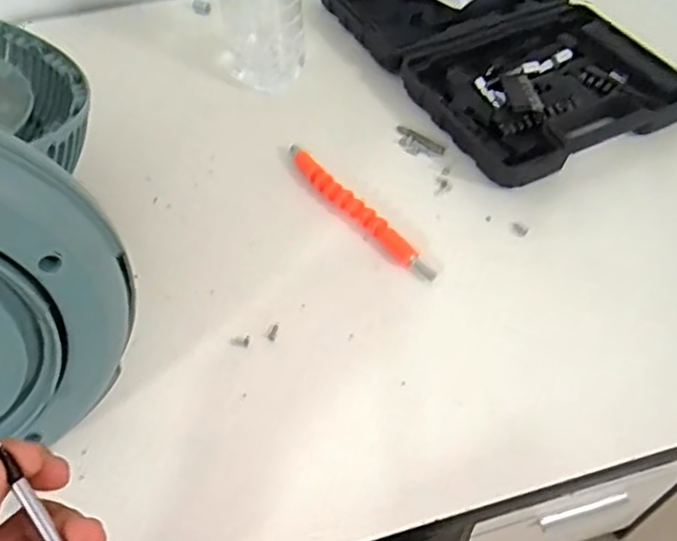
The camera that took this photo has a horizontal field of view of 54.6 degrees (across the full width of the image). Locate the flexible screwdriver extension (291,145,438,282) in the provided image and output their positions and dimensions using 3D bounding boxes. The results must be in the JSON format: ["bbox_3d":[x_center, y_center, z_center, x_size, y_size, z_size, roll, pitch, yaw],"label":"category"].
[{"bbox_3d":[0.014,-0.047,0.507,0.015,0.011,0.164,-33,58,-24],"label":"flexible screwdriver extension"}]

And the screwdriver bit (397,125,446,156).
[{"bbox_3d":[0.071,-0.113,0.563,0.049,0.004,0.009,35,61,22],"label":"screwdriver bit"}]

